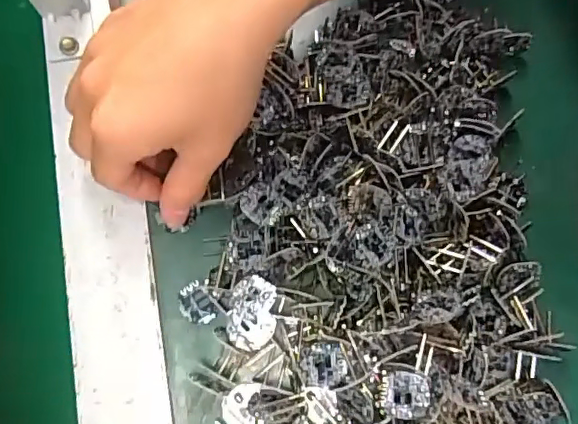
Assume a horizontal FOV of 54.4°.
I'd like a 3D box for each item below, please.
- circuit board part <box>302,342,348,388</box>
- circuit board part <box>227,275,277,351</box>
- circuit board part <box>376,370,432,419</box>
[{"bbox_3d":[0.018,0.078,0.287,0.022,0.004,0.022,-1,77,0],"label":"circuit board part"},{"bbox_3d":[-0.019,0.052,0.293,0.024,0.004,0.037,1,77,0],"label":"circuit board part"},{"bbox_3d":[0.058,0.091,0.281,0.026,0.004,0.023,-4,81,9],"label":"circuit board part"}]

